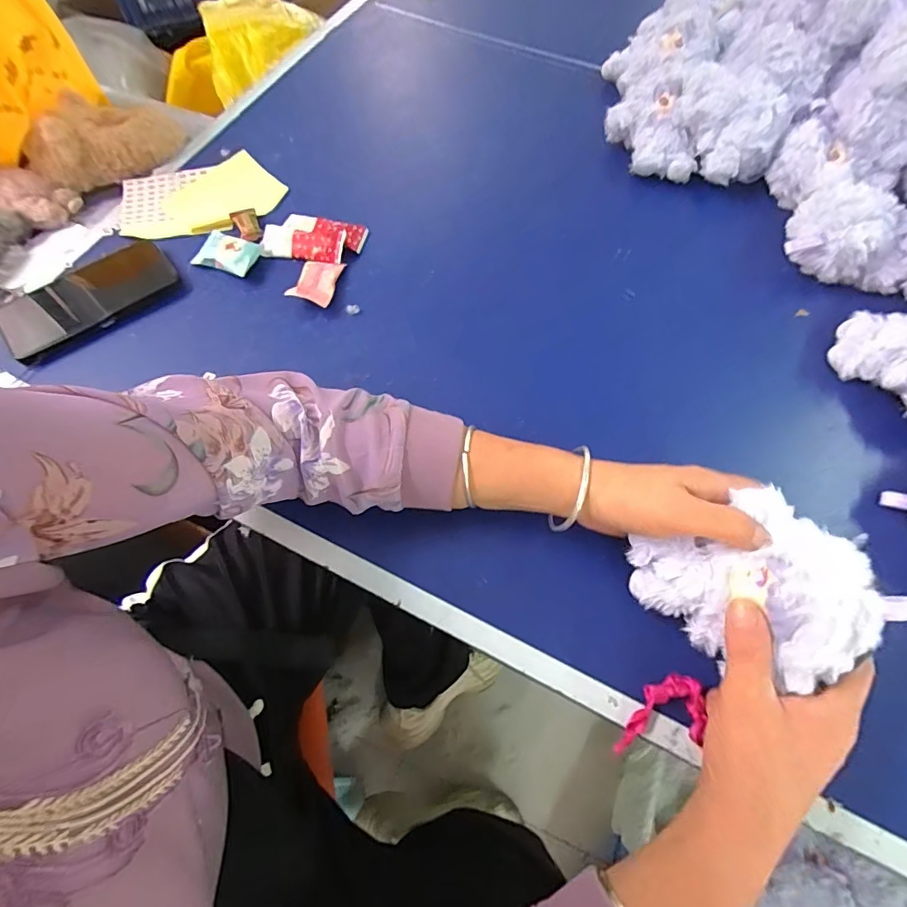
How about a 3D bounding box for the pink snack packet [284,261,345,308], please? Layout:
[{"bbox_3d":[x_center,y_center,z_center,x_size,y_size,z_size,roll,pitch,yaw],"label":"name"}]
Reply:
[{"bbox_3d":[-0.141,-0.181,0.498,0.041,0.019,0.064,12,66,6],"label":"pink snack packet"}]

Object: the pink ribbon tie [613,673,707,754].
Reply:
[{"bbox_3d":[0.141,0.180,0.336,0.066,0.016,0.042,-6,65,-2],"label":"pink ribbon tie"}]

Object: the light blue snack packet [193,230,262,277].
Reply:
[{"bbox_3d":[-0.240,-0.213,0.510,0.059,0.015,0.042,19,67,9],"label":"light blue snack packet"}]

